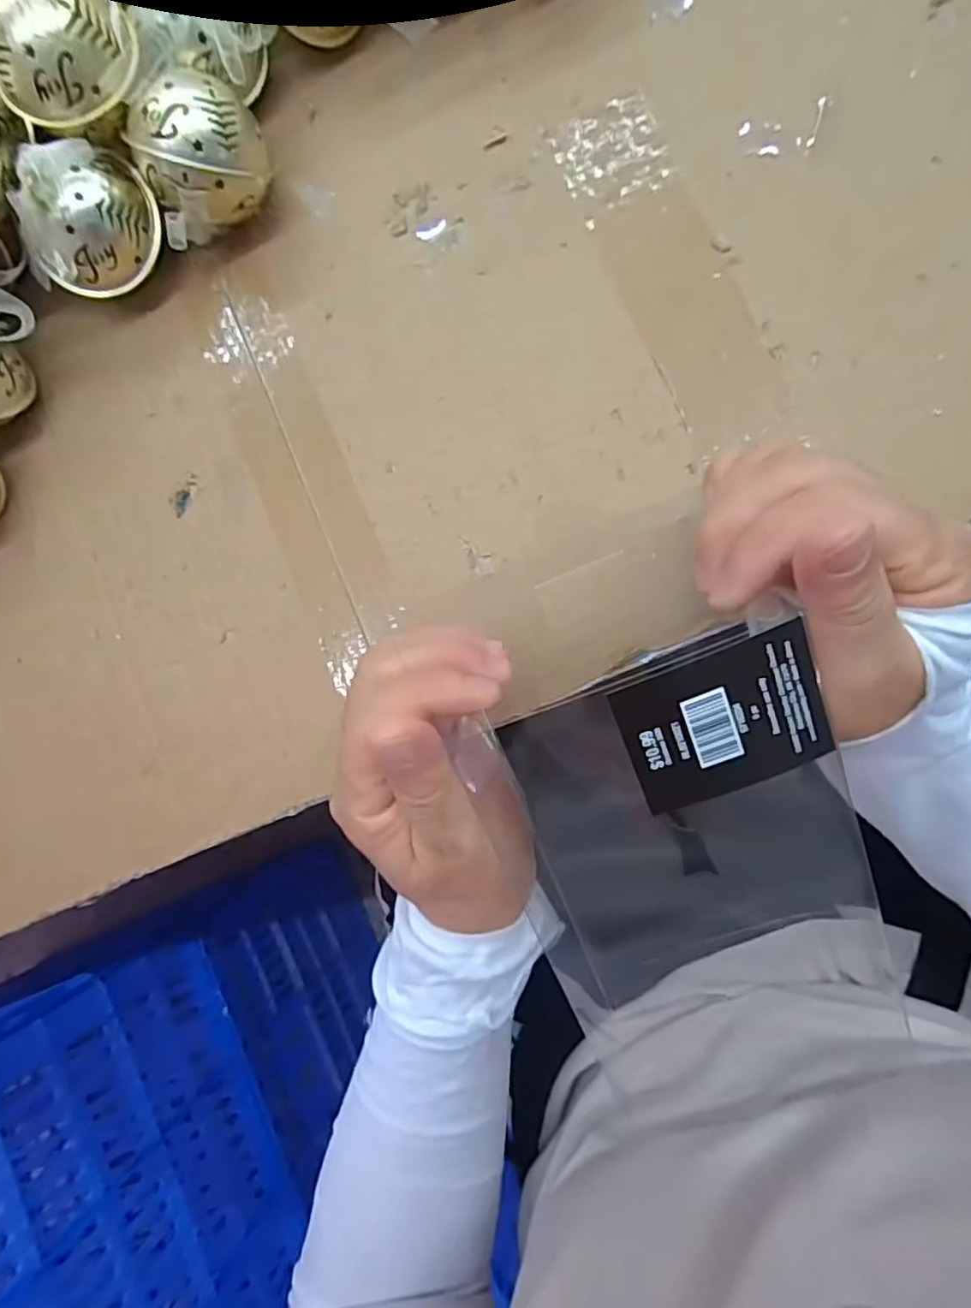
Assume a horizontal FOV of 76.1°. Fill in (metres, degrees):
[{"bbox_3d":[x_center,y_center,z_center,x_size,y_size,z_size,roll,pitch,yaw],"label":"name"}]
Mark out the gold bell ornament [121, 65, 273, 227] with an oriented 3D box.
[{"bbox_3d":[-0.124,-0.217,0.277,0.051,0.057,0.050,2,88,10],"label":"gold bell ornament"}]

